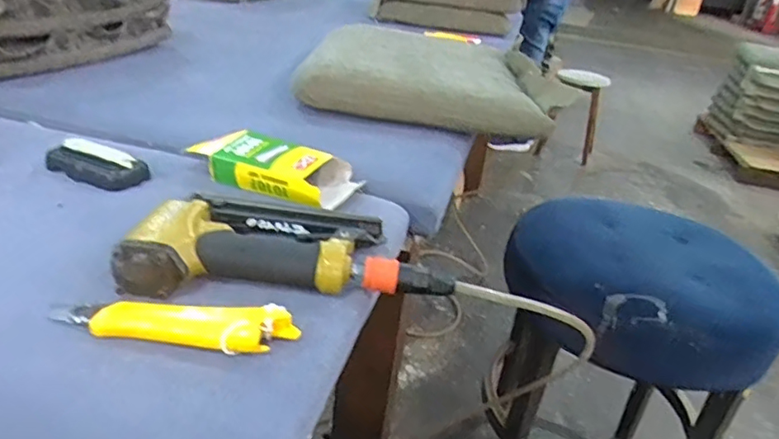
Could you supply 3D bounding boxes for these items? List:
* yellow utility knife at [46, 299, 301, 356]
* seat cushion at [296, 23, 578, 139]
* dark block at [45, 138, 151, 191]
[{"bbox_3d":[-0.150,0.071,0.383,0.167,0.022,0.040,5,29,-3],"label":"yellow utility knife"},{"bbox_3d":[0.062,-0.248,0.936,0.375,0.067,0.405,6,29,-1],"label":"seat cushion"},{"bbox_3d":[-0.315,-0.058,0.583,0.111,0.031,0.041,12,29,10],"label":"dark block"}]

